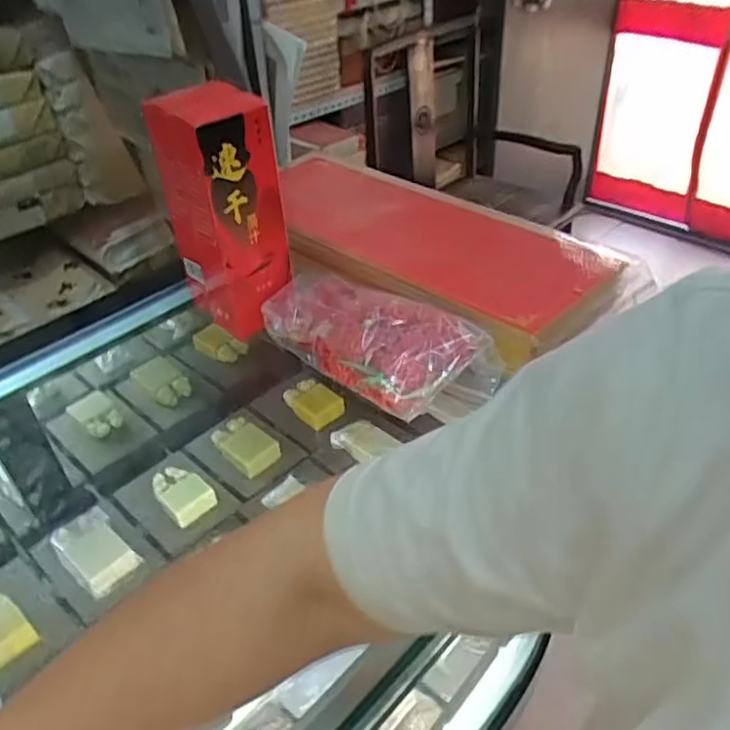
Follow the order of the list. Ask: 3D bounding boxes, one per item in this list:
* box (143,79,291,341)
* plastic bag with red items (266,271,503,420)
[{"bbox_3d":[-0.139,-0.149,0.618,0.111,0.217,0.071,31,50,35],"label":"box"},{"bbox_3d":[-0.002,-0.025,0.585,0.224,0.062,0.092,27,48,32],"label":"plastic bag with red items"}]

